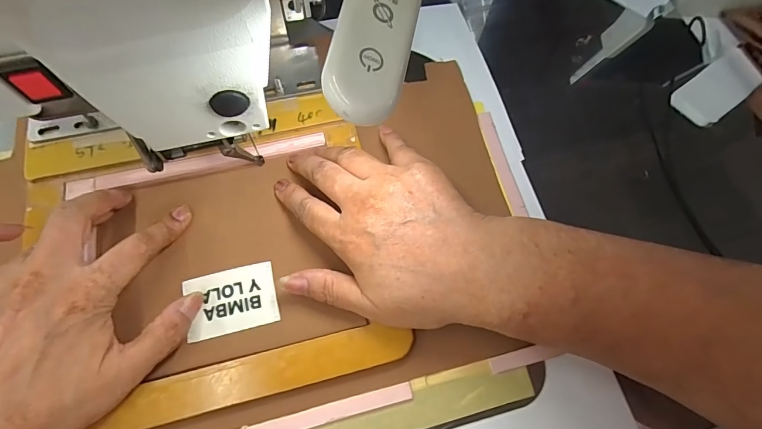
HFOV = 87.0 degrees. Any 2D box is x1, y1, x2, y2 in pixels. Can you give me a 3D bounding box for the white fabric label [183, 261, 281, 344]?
[{"bbox_3d":[-0.098,0.056,0.265,0.057,0.004,0.041,-13,68,-7],"label":"white fabric label"}]

